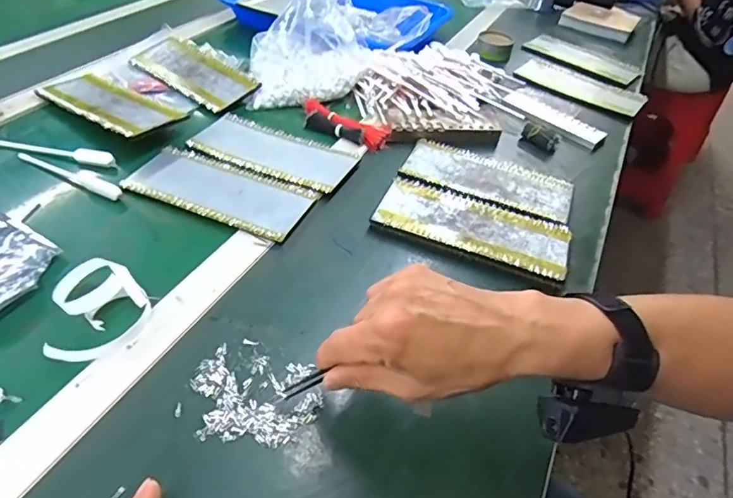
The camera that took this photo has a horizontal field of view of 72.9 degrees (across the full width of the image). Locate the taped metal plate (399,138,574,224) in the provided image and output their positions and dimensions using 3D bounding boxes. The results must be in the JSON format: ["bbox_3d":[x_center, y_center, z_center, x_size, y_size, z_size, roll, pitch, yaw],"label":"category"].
[{"bbox_3d":[0.145,-0.084,0.596,0.194,0.009,0.088,19,45,11],"label":"taped metal plate"}]

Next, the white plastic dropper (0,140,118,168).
[{"bbox_3d":[-0.354,-0.110,0.561,0.139,0.014,0.020,11,44,2],"label":"white plastic dropper"}]

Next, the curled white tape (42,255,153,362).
[{"bbox_3d":[-0.220,0.047,0.410,0.073,0.016,0.090,-7,46,-16],"label":"curled white tape"}]

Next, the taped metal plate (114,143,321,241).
[{"bbox_3d":[-0.161,-0.067,0.537,0.198,0.005,0.085,20,45,12],"label":"taped metal plate"}]

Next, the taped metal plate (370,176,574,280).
[{"bbox_3d":[0.112,-0.022,0.525,0.199,0.017,0.083,20,45,11],"label":"taped metal plate"}]

